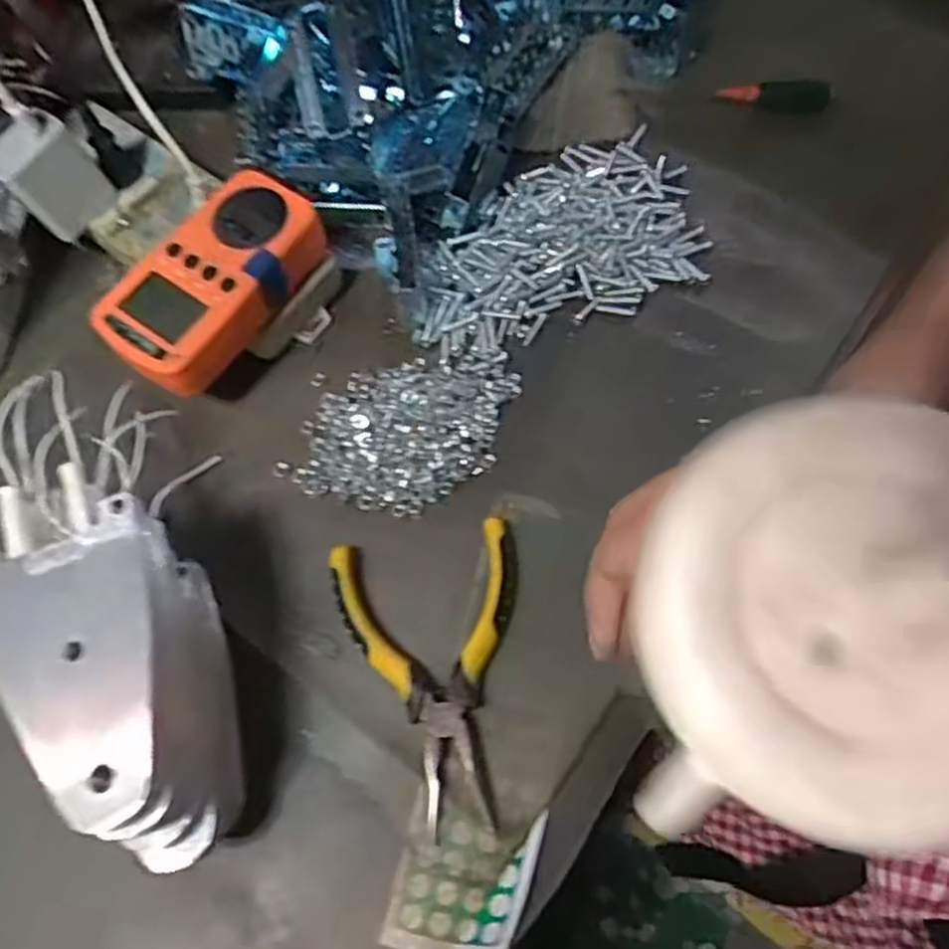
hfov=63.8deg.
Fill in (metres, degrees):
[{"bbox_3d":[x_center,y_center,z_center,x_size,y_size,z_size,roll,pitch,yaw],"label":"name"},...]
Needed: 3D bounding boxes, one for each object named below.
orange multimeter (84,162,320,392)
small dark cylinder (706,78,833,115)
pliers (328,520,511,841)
[{"bbox_3d":[-0.144,-0.107,0.424,0.074,0.032,0.128,27,72,13],"label":"orange multimeter"},{"bbox_3d":[0.201,-0.255,0.514,0.082,0.016,0.019,-4,68,1],"label":"small dark cylinder"},{"bbox_3d":[-0.017,0.097,0.379,0.091,0.019,0.139,-10,68,-1],"label":"pliers"}]

